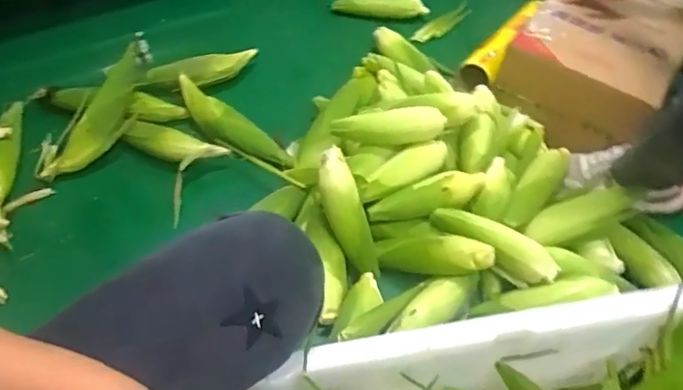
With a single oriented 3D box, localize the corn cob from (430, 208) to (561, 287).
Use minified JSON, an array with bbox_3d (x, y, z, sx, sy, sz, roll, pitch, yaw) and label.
[{"bbox_3d":[0.257,0.074,0.940,0.222,0.050,0.073,27,54,17],"label":"corn cob"}]

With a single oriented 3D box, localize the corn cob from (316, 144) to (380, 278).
[{"bbox_3d":[0.007,0.033,0.938,0.057,0.232,0.048,-25,17,-22],"label":"corn cob"}]

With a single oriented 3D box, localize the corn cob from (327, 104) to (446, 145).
[{"bbox_3d":[0.087,-0.126,1.007,0.208,0.051,0.063,-5,52,-8],"label":"corn cob"}]

